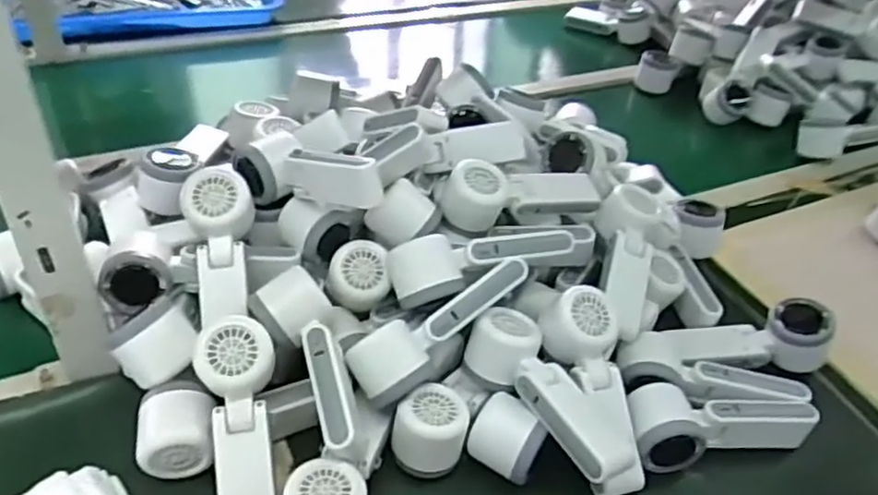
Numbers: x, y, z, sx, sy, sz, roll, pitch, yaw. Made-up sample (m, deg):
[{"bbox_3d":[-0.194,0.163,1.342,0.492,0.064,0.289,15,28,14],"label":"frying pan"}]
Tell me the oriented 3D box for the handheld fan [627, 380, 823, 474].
[{"bbox_3d":[0.234,0.147,0.591,0.162,0.046,0.063,-5,43,-14],"label":"handheld fan"}]

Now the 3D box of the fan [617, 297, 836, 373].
[{"bbox_3d":[0.266,0.086,0.658,0.211,0.051,0.062,-1,42,-10],"label":"fan"}]

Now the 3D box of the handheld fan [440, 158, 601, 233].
[{"bbox_3d":[0.082,-0.056,0.678,0.161,0.053,0.049,-11,42,-20],"label":"handheld fan"}]

